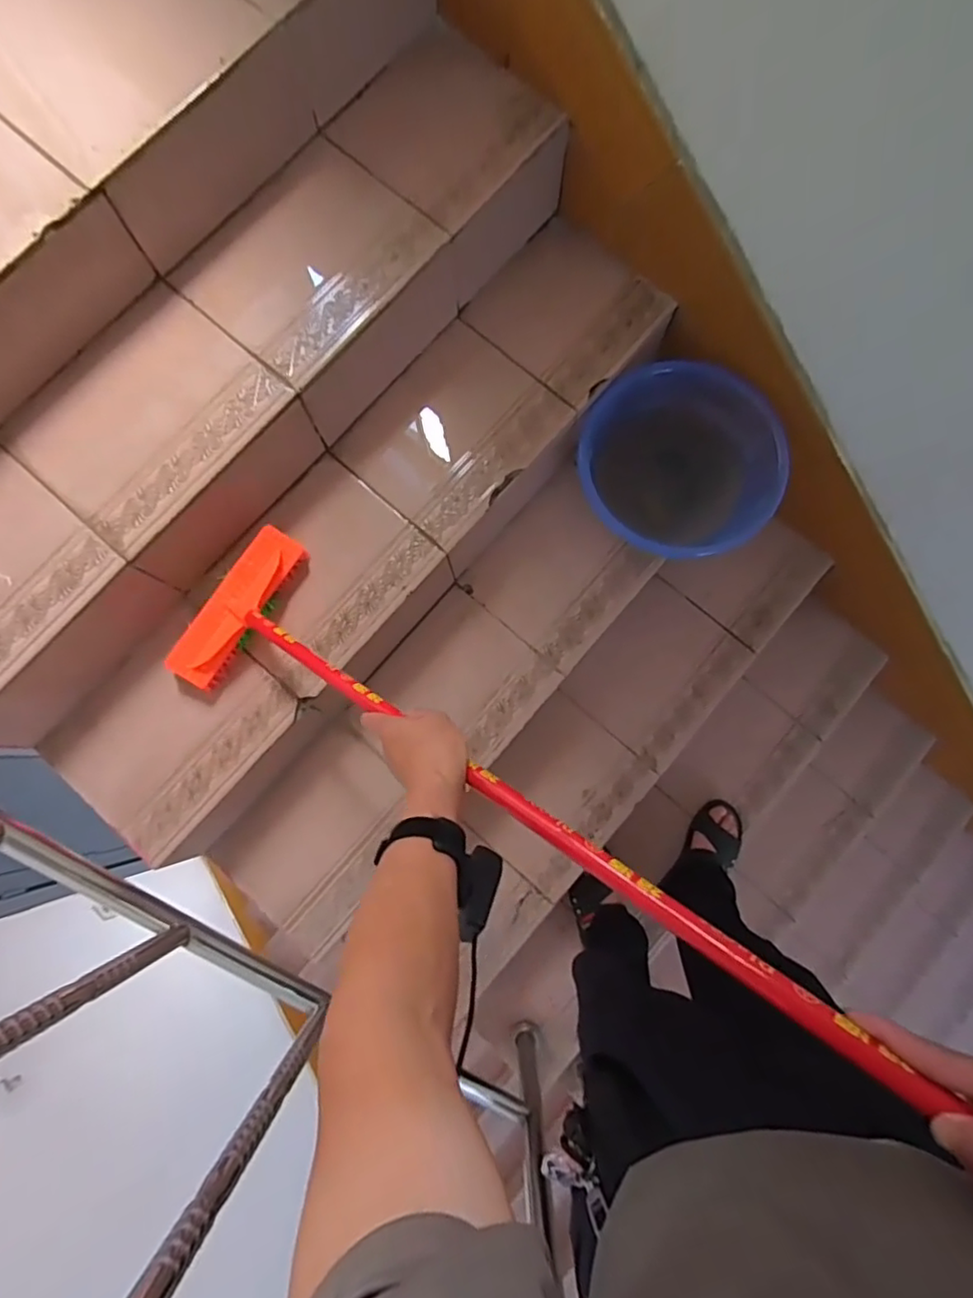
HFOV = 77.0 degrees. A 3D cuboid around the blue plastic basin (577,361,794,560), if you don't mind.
[{"bbox_3d":[0.311,-0.308,1.013,0.314,0.137,0.295,0,79,0],"label":"blue plastic basin"}]

